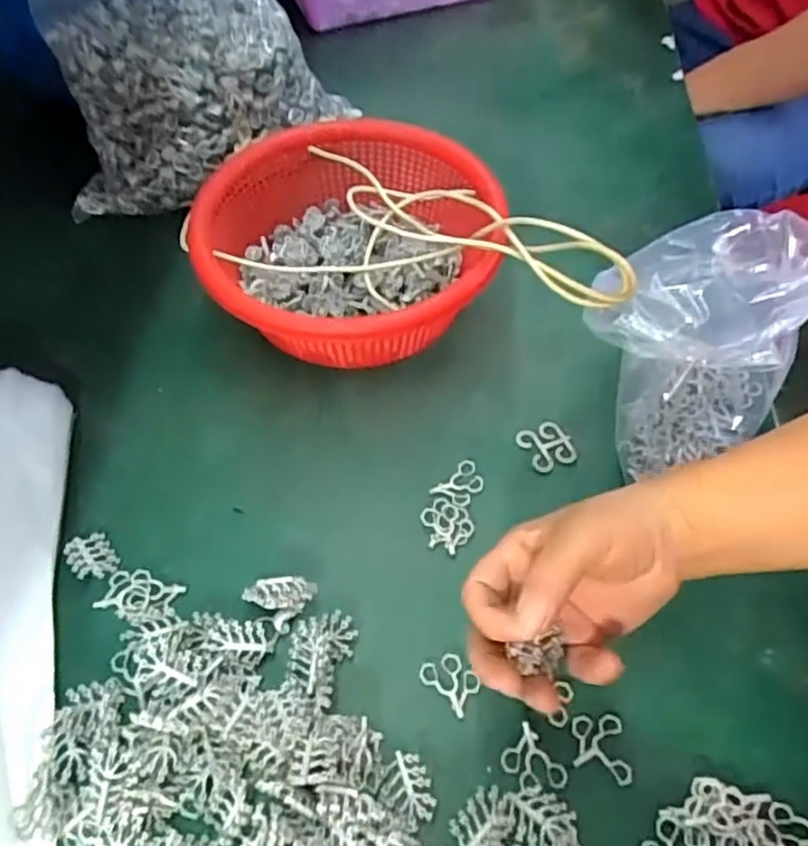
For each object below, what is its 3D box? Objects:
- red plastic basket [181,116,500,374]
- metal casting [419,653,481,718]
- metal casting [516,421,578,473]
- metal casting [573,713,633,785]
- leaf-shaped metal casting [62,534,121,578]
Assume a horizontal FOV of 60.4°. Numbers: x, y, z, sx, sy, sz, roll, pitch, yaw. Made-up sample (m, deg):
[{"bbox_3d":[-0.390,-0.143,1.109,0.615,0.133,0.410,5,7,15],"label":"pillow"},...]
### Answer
[{"bbox_3d":[-0.041,-0.134,0.549,0.228,0.098,0.229,8,57,6],"label":"red plastic basket"},{"bbox_3d":[0.028,0.150,0.405,0.034,0.005,0.024,39,65,23],"label":"metal casting"},{"bbox_3d":[0.101,0.016,0.492,0.033,0.005,0.034,-17,58,-10],"label":"metal casting"},{"bbox_3d":[0.109,0.178,0.382,0.030,0.005,0.034,5,57,4],"label":"metal casting"},{"bbox_3d":[-0.203,0.086,0.450,0.027,0.004,0.033,-19,55,-32],"label":"leaf-shaped metal casting"}]

